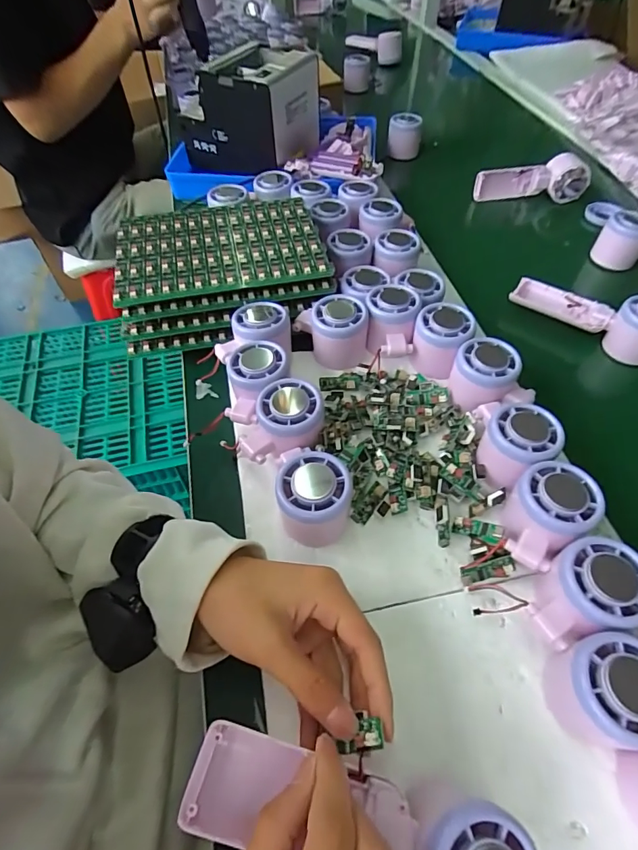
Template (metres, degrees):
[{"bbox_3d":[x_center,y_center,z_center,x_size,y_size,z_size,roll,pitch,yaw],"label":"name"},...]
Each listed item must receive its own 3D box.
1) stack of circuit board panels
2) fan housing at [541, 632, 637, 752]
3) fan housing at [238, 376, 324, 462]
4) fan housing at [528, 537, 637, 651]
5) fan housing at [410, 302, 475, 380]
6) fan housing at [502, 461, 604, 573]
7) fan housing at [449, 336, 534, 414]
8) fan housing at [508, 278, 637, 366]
[{"bbox_3d":[-0.110,-0.178,0.506,0.227,0.061,0.173,-11,54,-7],"label":"stack of circuit board panels"},{"bbox_3d":[0.172,0.159,0.264,0.054,0.060,0.057,-1,54,0],"label":"fan housing"},{"bbox_3d":[-0.034,0.002,0.381,0.074,0.060,0.053,-16,55,-10],"label":"fan housing"},{"bbox_3d":[0.174,0.113,0.297,0.071,0.060,0.056,-14,55,-9],"label":"fan housing"},{"bbox_3d":[0.120,-0.085,0.439,0.052,0.048,0.053,19,56,14],"label":"fan housing"},{"bbox_3d":[0.163,0.066,0.323,0.074,0.045,0.054,-36,61,-23],"label":"fan housing"},{"bbox_3d":[0.154,-0.042,0.407,0.058,0.047,0.067,-24,57,-15],"label":"fan housing"},{"bbox_3d":[0.304,-0.129,0.498,0.164,0.054,0.045,32,60,22],"label":"fan housing"}]

